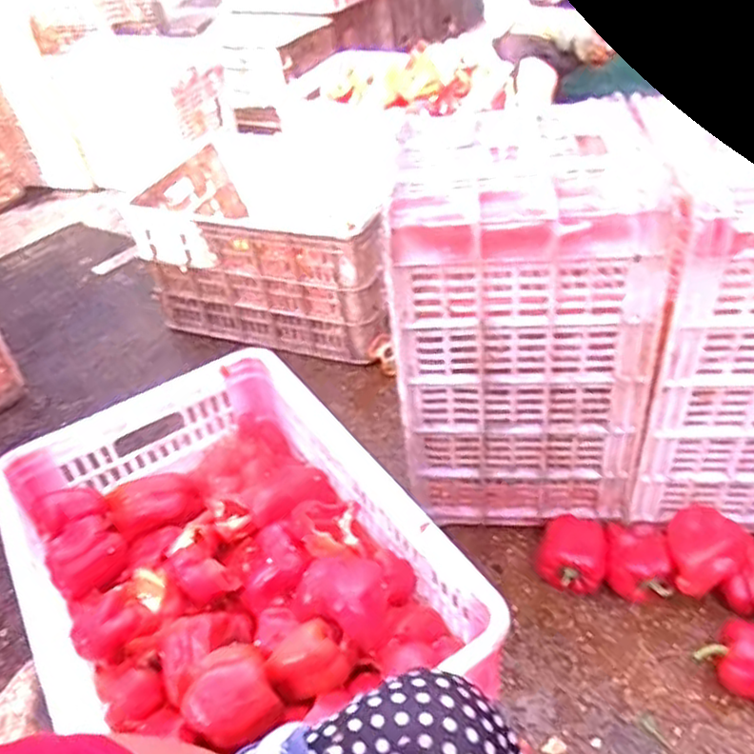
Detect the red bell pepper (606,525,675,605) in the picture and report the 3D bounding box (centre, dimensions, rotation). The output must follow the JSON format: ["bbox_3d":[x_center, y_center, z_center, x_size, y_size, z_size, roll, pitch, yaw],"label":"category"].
[{"bbox_3d":[0.342,0.241,0.913,0.077,0.078,0.089,3,40,11],"label":"red bell pepper"}]

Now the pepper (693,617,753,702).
[{"bbox_3d":[0.428,0.330,0.796,0.071,0.078,0.092,-27,44,-23],"label":"pepper"}]

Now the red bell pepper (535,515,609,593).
[{"bbox_3d":[0.257,0.234,0.920,0.083,0.099,0.079,-4,39,3],"label":"red bell pepper"}]

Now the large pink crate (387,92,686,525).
[{"bbox_3d":[0.190,-0.075,0.935,0.284,0.457,0.287,0,40,8],"label":"large pink crate"}]

